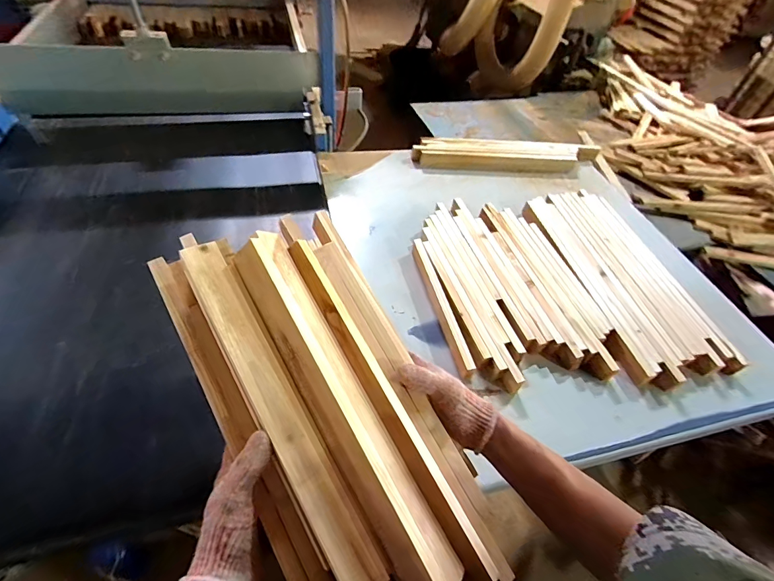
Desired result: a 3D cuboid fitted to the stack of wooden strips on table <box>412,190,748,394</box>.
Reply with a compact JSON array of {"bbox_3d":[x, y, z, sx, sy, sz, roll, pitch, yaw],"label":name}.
[{"bbox_3d":[0.358,-0.031,0.806,0.548,0.040,0.500,-8,53,-10],"label":"stack of wooden strips on table"}]

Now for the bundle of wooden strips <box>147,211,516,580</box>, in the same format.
[{"bbox_3d":[-0.053,0.114,0.422,0.236,0.079,0.461,-23,74,-31],"label":"bundle of wooden strips"}]

